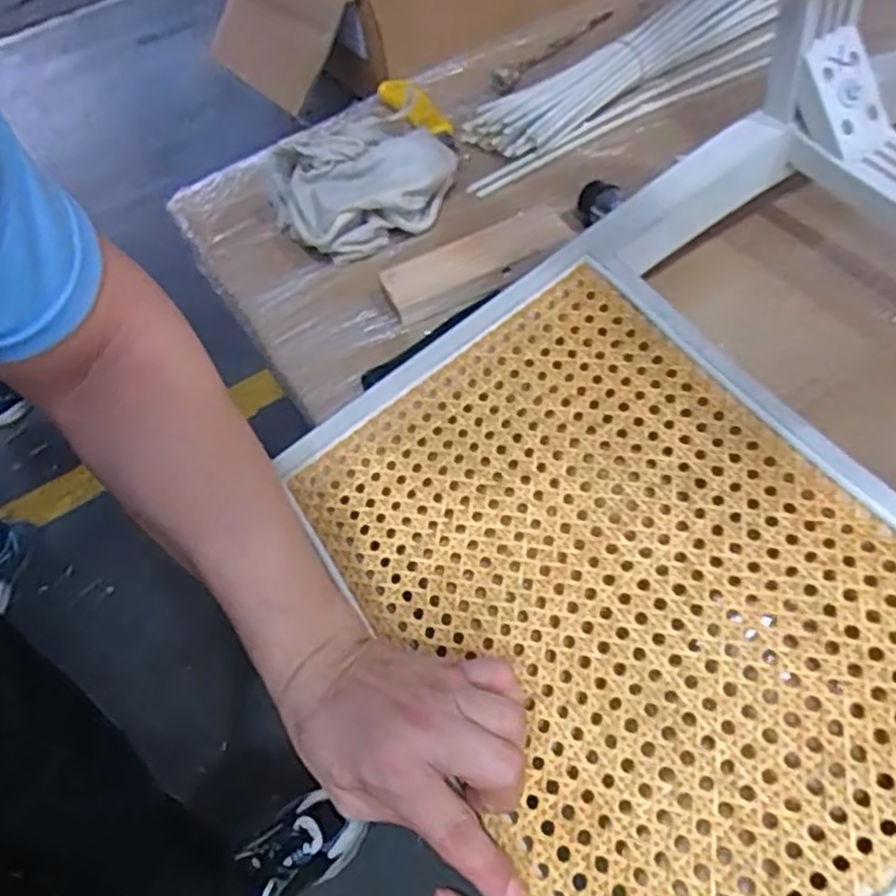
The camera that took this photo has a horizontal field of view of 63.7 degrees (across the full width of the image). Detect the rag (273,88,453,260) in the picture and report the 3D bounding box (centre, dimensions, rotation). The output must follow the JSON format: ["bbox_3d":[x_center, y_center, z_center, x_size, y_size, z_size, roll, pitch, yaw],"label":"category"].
[{"bbox_3d":[-0.082,-0.257,0.695,0.168,0.082,0.133,-27,53,-9],"label":"rag"}]

